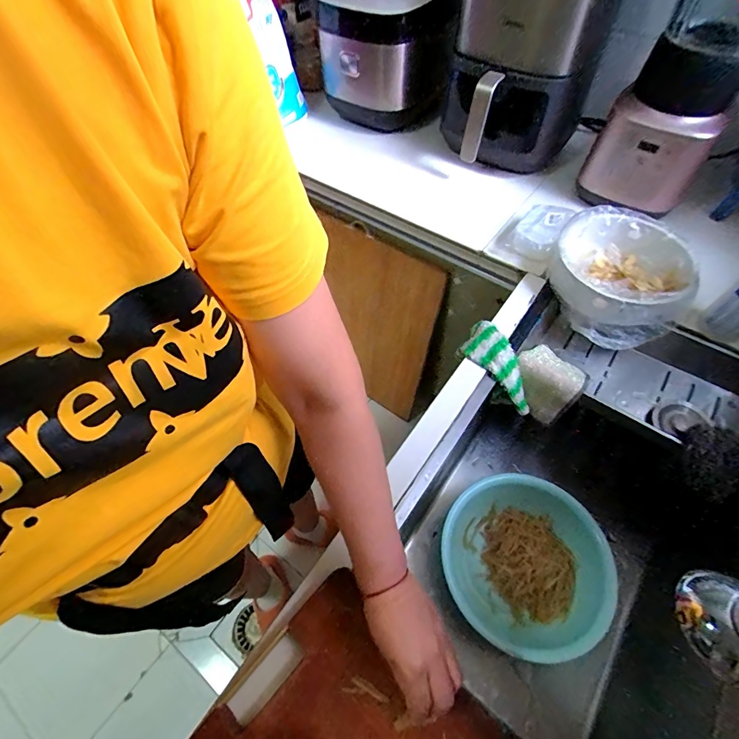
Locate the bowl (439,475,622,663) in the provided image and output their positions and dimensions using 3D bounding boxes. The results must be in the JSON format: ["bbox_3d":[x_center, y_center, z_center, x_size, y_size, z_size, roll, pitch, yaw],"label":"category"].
[{"bbox_3d":[0.230,0.298,0.625,0.217,0.115,0.234,-1,58,1],"label":"bowl"}]

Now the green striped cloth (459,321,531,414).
[{"bbox_3d":[0.203,0.000,0.621,0.066,0.060,0.165,-28,80,-15],"label":"green striped cloth"}]

